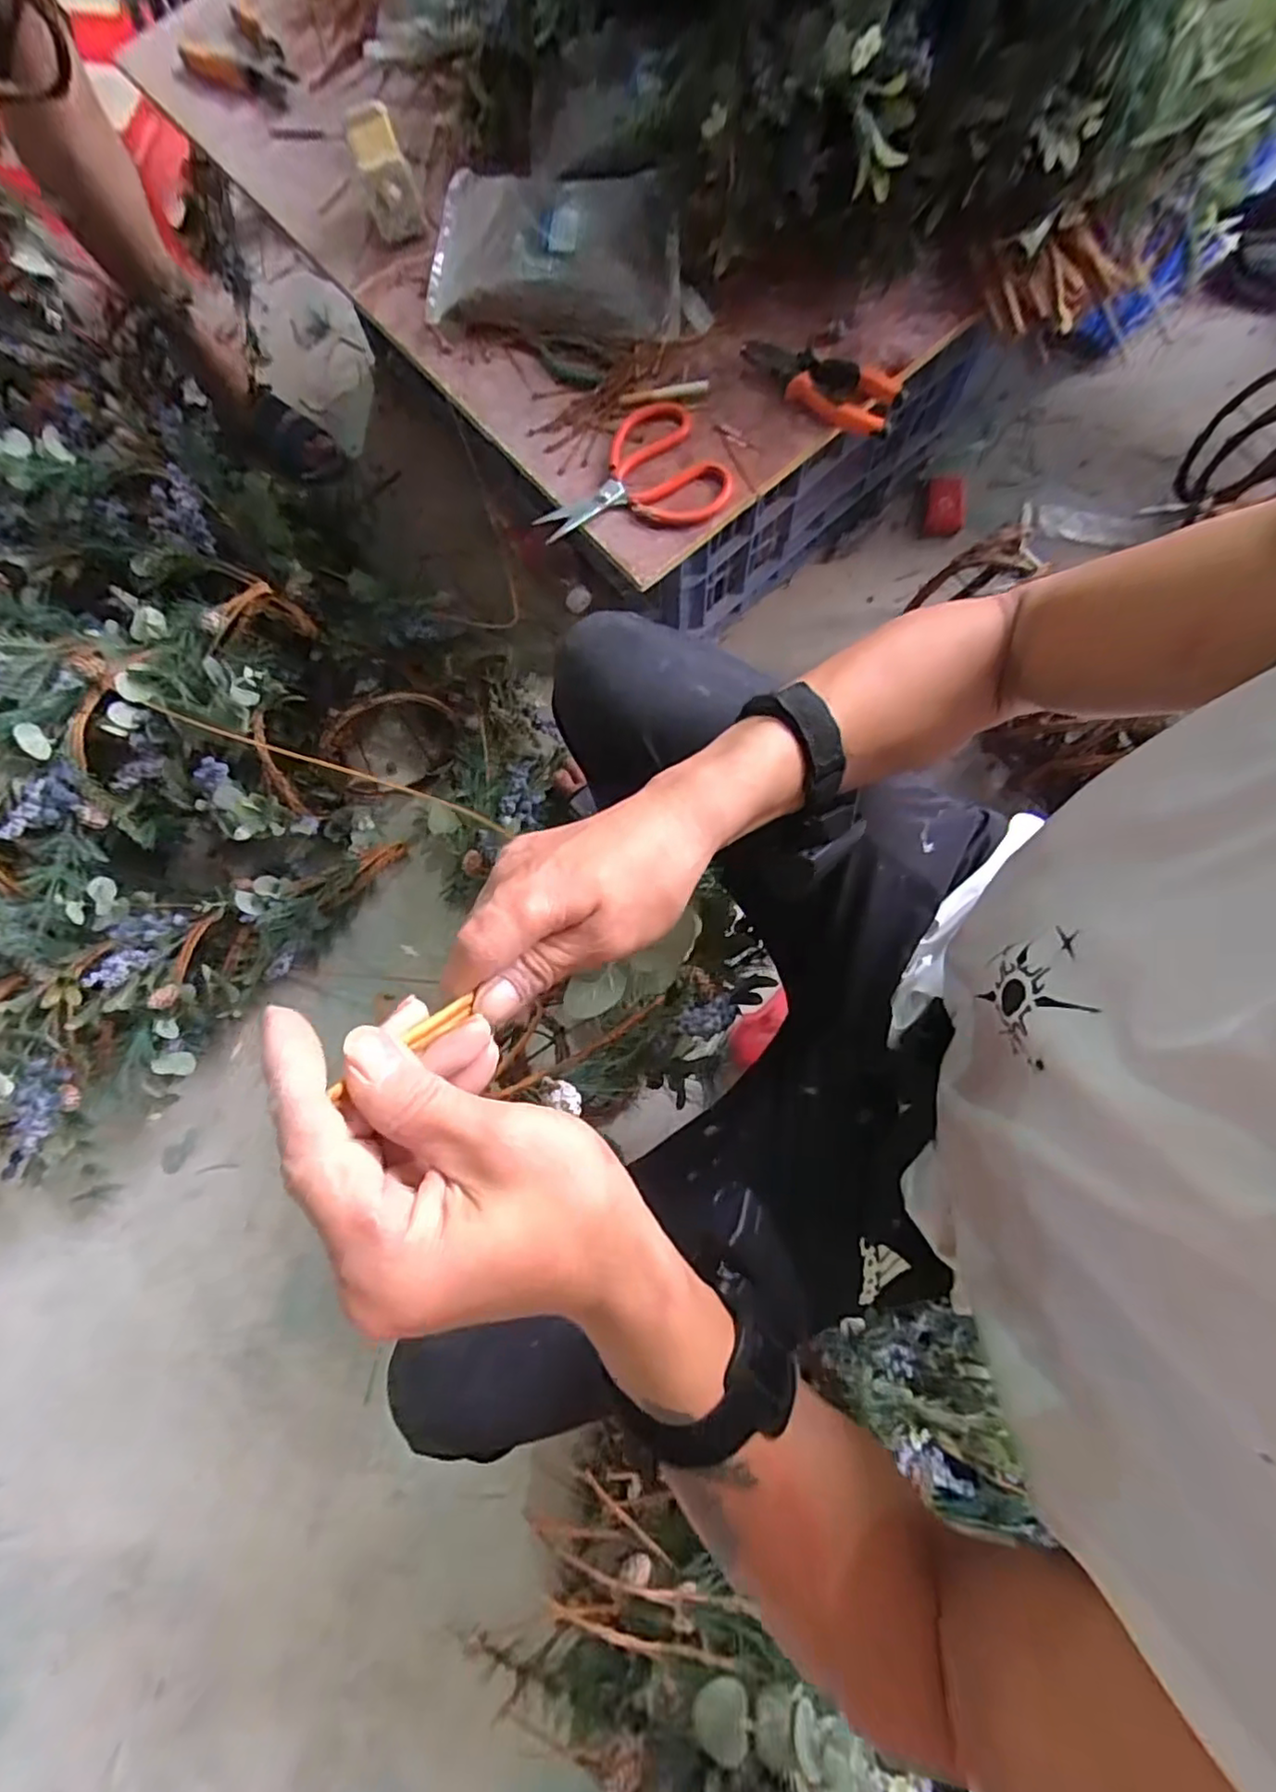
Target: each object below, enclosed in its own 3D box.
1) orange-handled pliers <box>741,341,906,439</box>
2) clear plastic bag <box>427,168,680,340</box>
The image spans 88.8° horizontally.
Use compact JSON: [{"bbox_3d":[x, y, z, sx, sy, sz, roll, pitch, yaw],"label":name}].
[{"bbox_3d":[0.175,-0.494,0.623,0.157,0.033,0.076,15,81,5],"label":"orange-handled pliers"},{"bbox_3d":[-0.077,-0.642,0.648,0.248,0.070,0.163,9,80,4],"label":"clear plastic bag"}]

